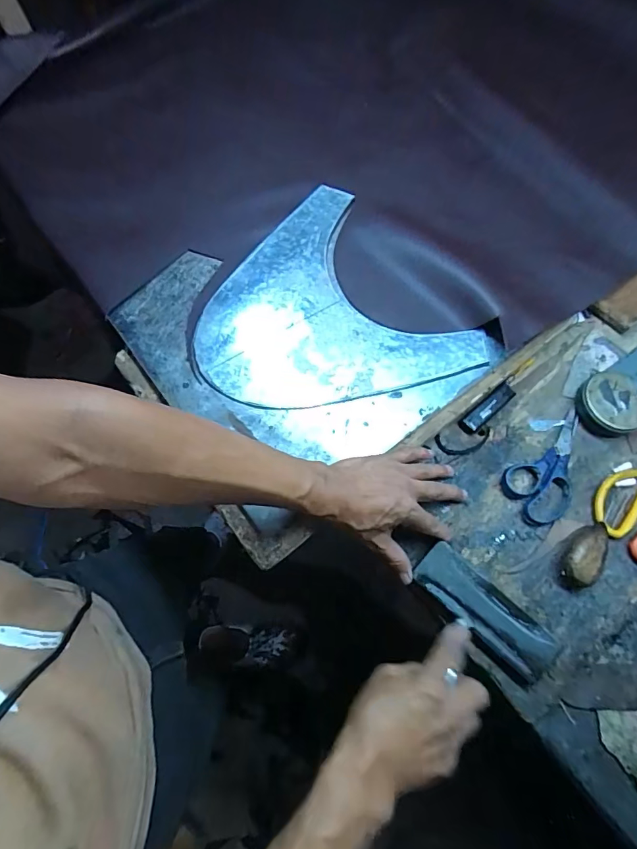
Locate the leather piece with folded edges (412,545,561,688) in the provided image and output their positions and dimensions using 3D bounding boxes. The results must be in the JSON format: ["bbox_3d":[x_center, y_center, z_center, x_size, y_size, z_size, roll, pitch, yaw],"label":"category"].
[{"bbox_3d":[0.168,0.189,0.451,0.149,0.015,0.052,43,77,13],"label":"leather piece with folded edges"}]

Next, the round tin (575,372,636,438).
[{"bbox_3d":[0.352,-0.025,0.528,0.071,0.029,0.072,-1,70,2],"label":"round tin"}]

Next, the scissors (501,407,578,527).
[{"bbox_3d":[0.277,0.051,0.514,0.147,0.015,0.071,-38,73,-11],"label":"scissors"}]

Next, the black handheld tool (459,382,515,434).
[{"bbox_3d":[0.204,-0.020,0.539,0.084,0.007,0.030,-40,109,-15],"label":"black handheld tool"}]

